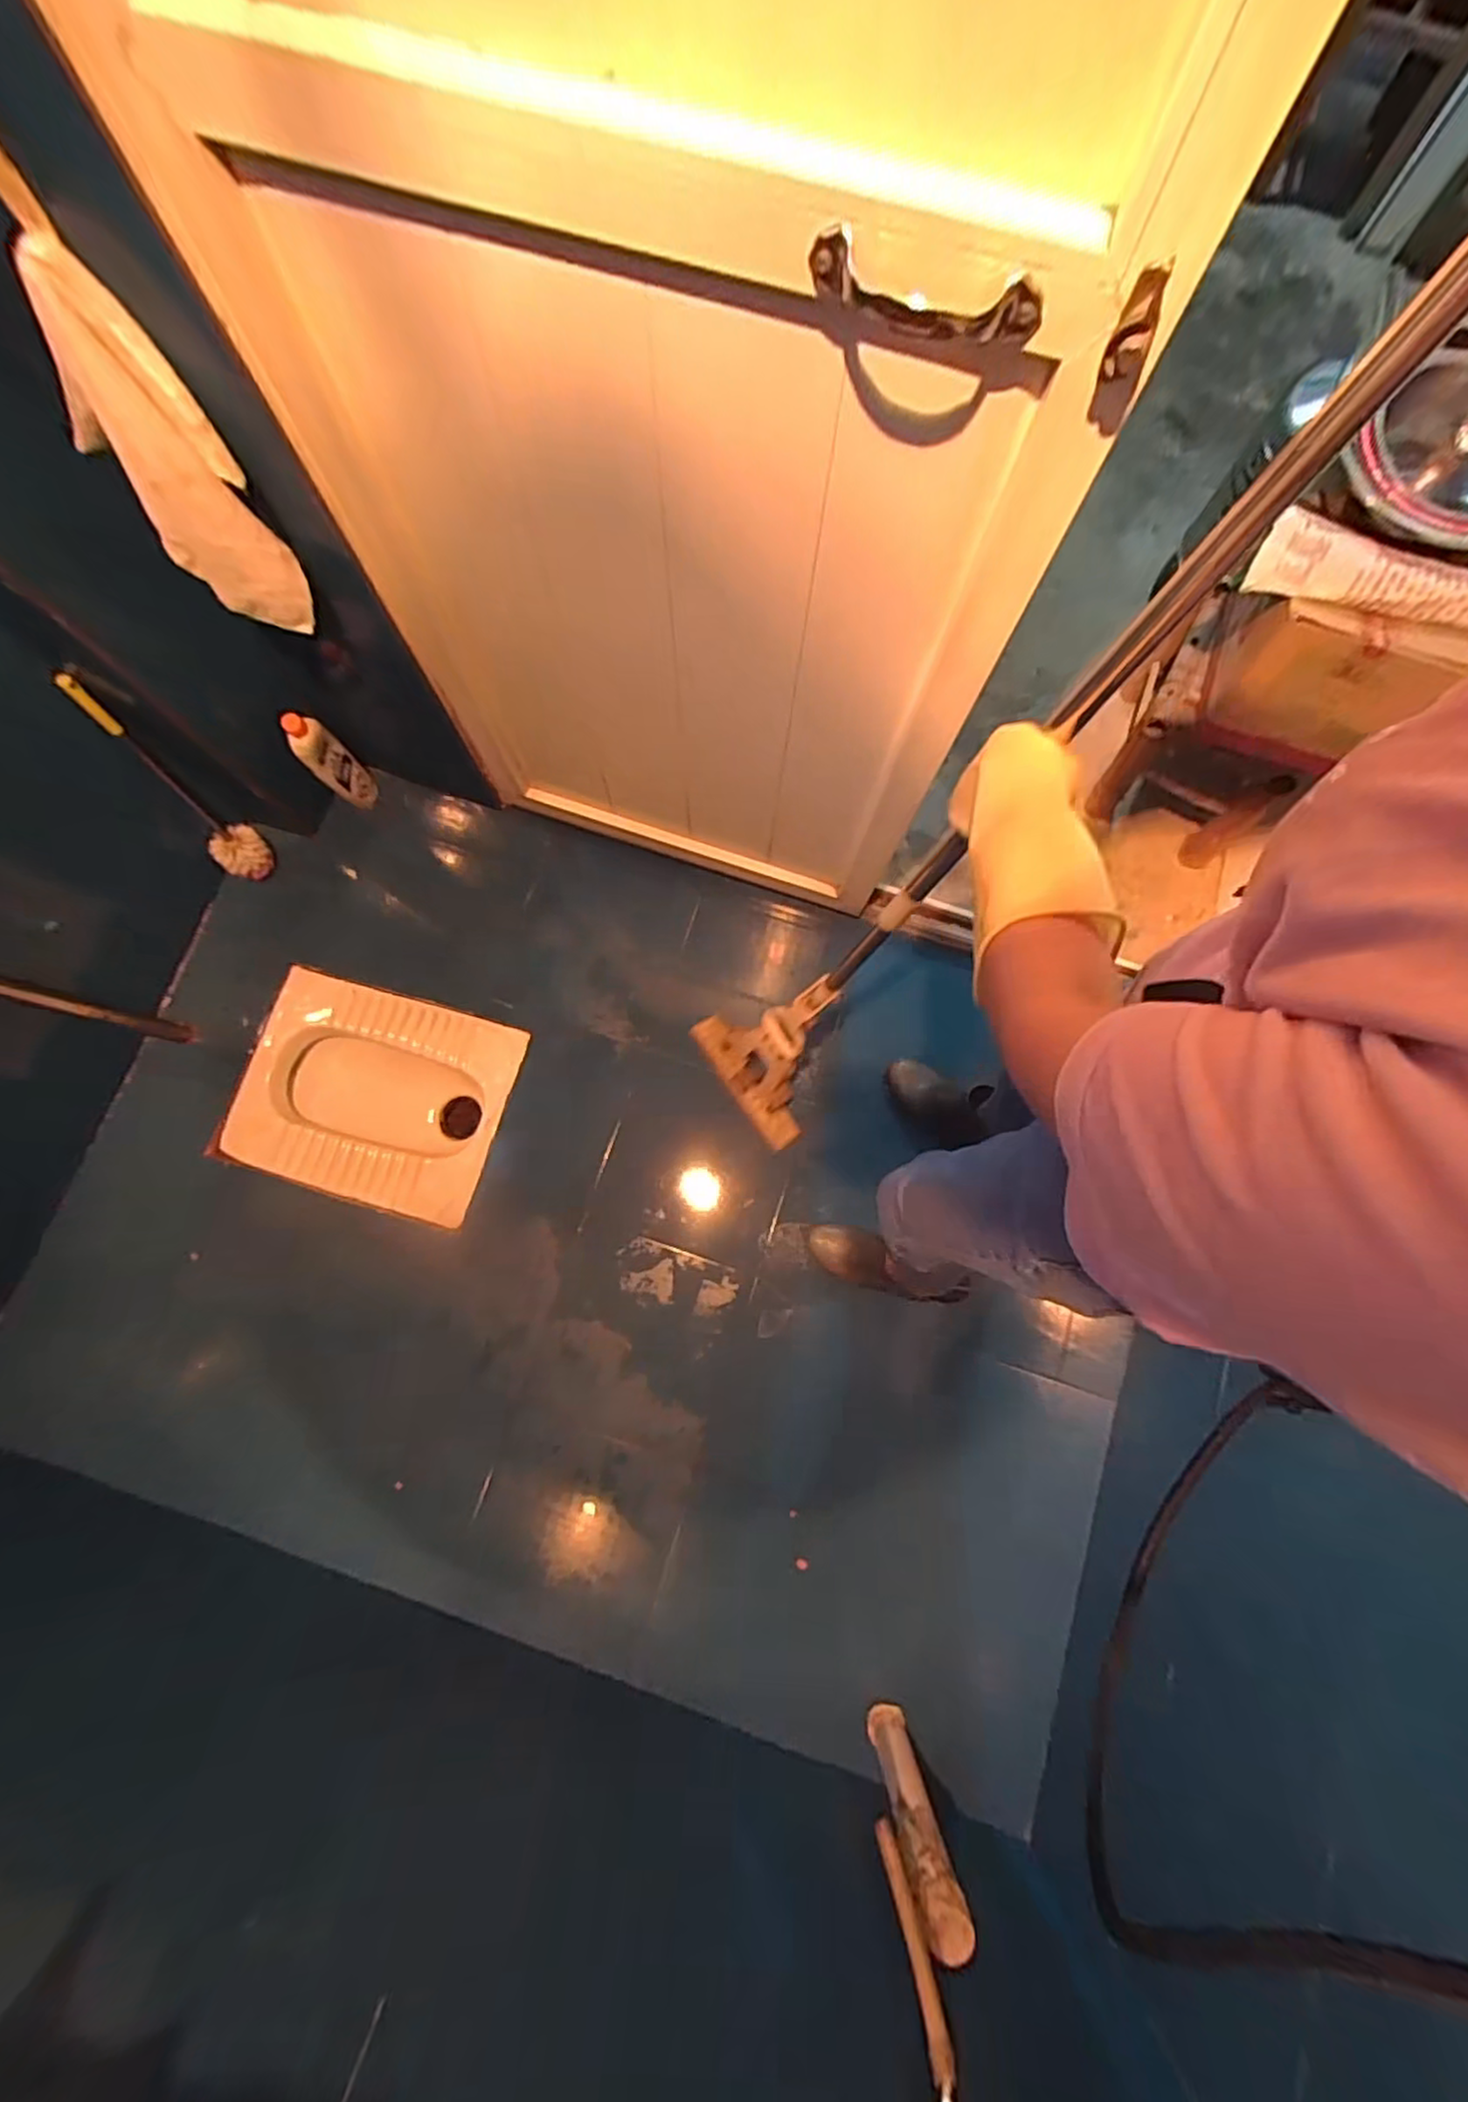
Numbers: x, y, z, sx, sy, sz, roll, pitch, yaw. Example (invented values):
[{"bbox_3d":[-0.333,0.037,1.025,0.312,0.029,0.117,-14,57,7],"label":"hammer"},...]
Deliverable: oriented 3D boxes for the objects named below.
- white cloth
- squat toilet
[{"bbox_3d":[-0.589,-0.603,0.733,0.131,0.338,0.053,-11,62,-1],"label":"white cloth"},{"bbox_3d":[-0.690,0.092,1.386,0.515,0.189,0.392,16,79,2],"label":"squat toilet"}]

